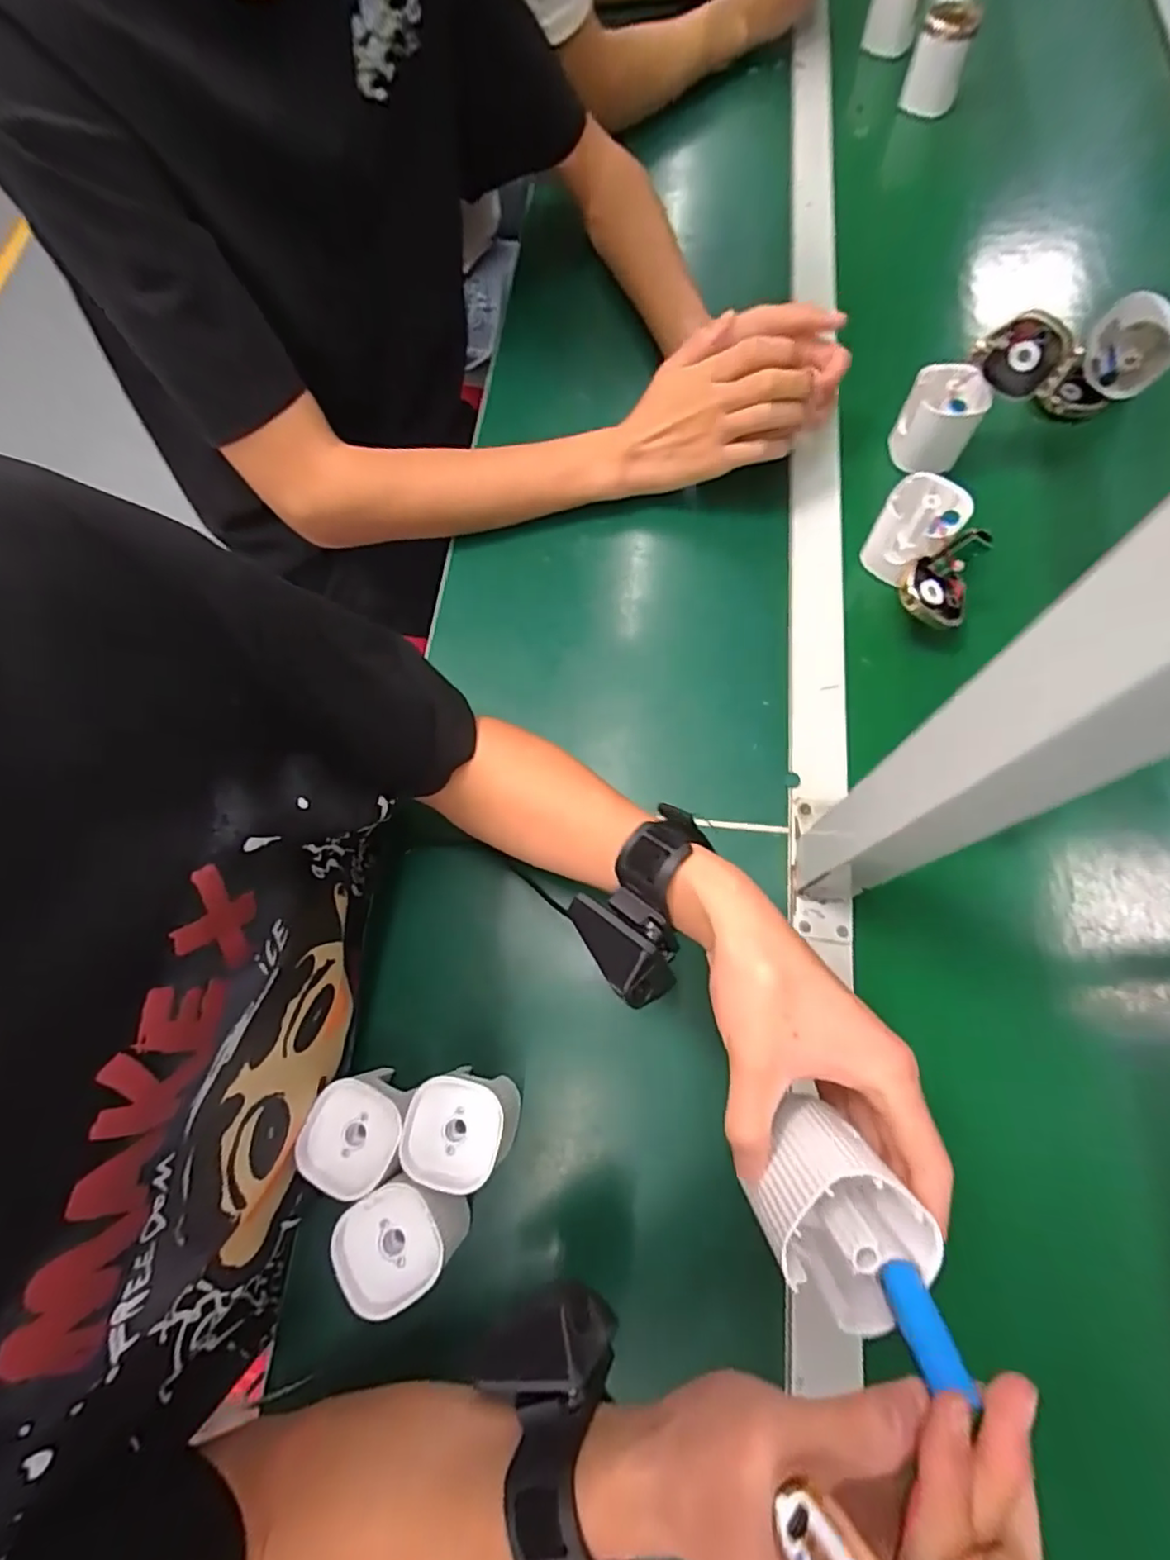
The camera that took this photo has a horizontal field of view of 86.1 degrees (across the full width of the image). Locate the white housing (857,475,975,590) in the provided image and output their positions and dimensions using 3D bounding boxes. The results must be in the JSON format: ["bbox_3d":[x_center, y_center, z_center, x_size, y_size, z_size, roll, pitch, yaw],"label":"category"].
[{"bbox_3d":[0.263,-0.198,0.503,0.053,0.064,0.057,38,75,14],"label":"white housing"}]

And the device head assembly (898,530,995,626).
[{"bbox_3d":[0.270,-0.151,0.468,0.052,0.050,0.050,33,74,13],"label":"device head assembly"}]

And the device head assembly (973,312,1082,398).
[{"bbox_3d":[0.338,-0.328,0.485,0.069,0.050,0.025,17,71,8],"label":"device head assembly"}]

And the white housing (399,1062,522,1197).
[{"bbox_3d":[-0.072,0.203,0.371,0.056,0.056,0.058,3,70,3],"label":"white housing"}]

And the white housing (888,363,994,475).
[{"bbox_3d":[0.300,-0.305,0.531,0.061,0.064,0.052,23,72,10],"label":"white housing"}]

